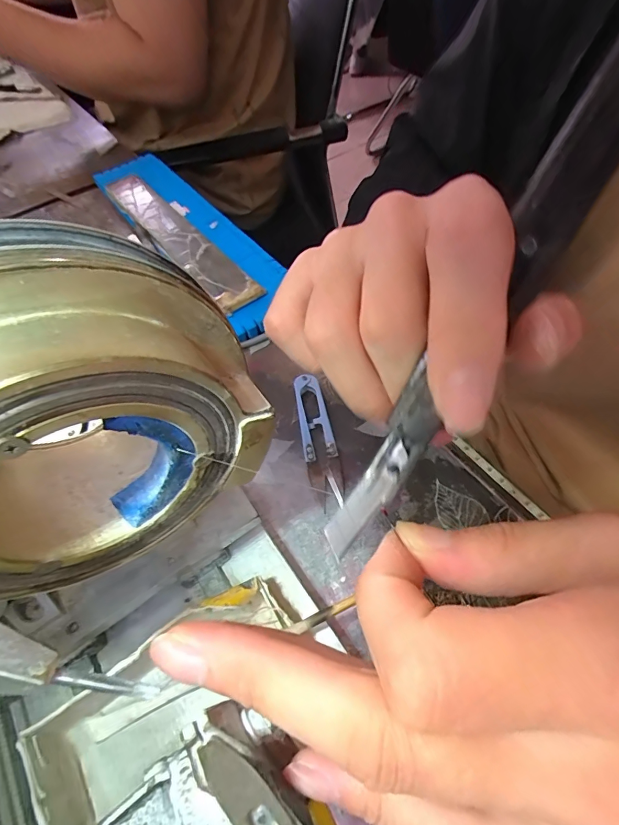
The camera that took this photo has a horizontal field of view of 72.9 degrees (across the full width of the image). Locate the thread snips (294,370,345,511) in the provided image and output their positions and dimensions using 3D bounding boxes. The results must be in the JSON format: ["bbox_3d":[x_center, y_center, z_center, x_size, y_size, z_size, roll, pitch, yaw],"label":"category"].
[{"bbox_3d":[0.005,0.016,0.294,0.021,0.009,0.100,-11,56,-3],"label":"thread snips"}]

